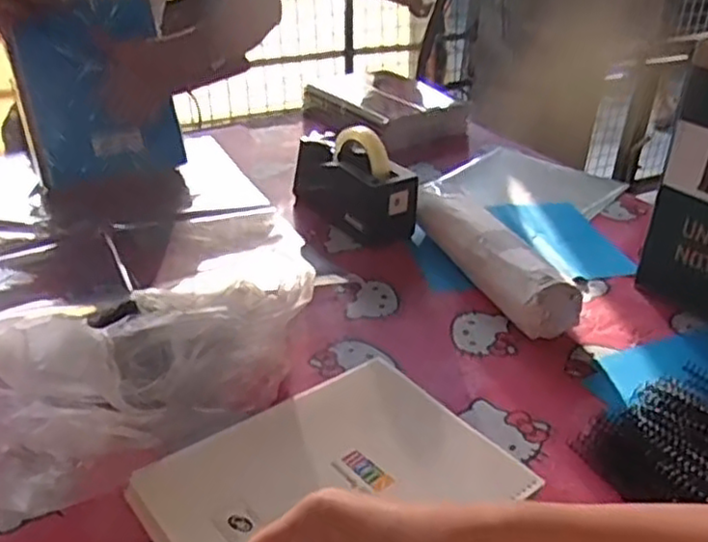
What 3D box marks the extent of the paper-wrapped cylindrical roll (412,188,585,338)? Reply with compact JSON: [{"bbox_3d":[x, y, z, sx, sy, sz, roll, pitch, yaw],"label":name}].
[{"bbox_3d":[0.162,-0.023,0.864,0.069,0.063,0.304,-9,32,-17],"label":"paper-wrapped cylindrical roll"}]

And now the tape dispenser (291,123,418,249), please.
[{"bbox_3d":[-0.002,-0.131,0.973,0.092,0.120,0.207,-15,34,-27],"label":"tape dispenser"}]

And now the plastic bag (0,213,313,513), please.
[{"bbox_3d":[-0.204,0.080,0.630,0.371,0.117,0.182,-22,38,-35],"label":"plastic bag"}]

